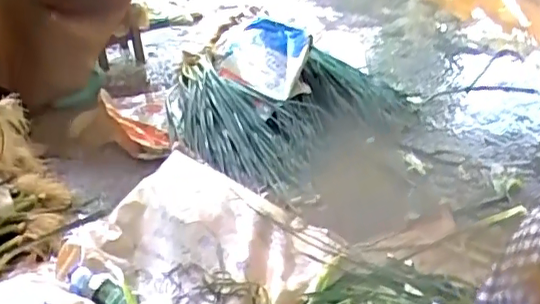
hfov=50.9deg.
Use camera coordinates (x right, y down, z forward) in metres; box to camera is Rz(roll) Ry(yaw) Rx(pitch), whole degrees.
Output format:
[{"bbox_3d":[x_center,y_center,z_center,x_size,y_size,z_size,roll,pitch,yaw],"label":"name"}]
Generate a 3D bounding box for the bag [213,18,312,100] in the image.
[{"bbox_3d":[-0.017,-0.320,1.890,0.304,0.118,0.484,0,33,4],"label":"bag"}]

